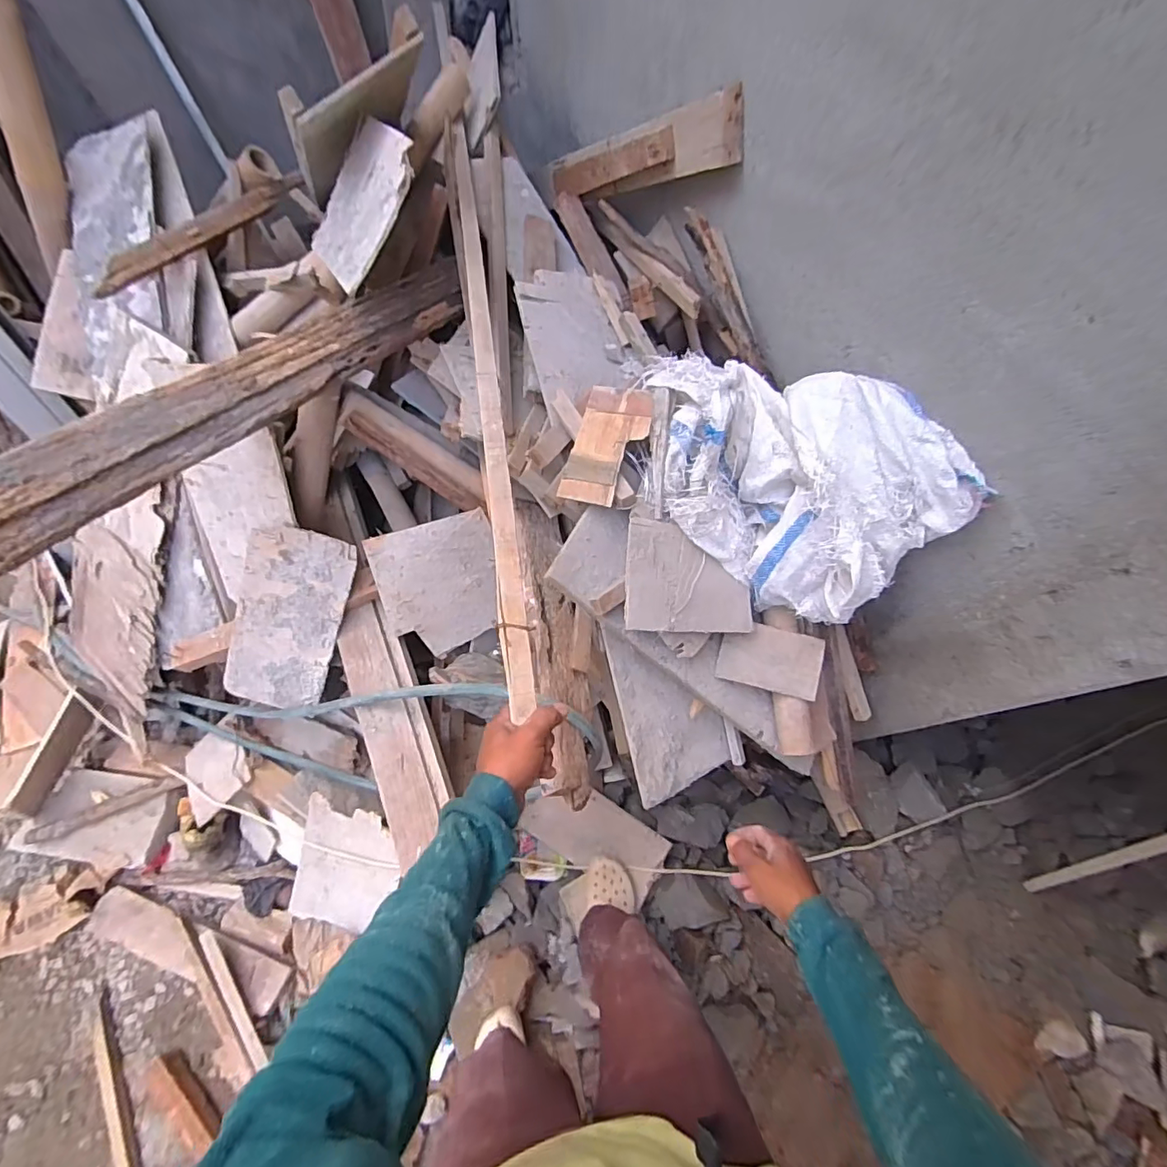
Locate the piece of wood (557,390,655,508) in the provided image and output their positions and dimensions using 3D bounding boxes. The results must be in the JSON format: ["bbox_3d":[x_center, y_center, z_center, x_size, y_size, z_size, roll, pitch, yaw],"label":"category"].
[{"bbox_3d":[0.034,-0.220,0.826,0.107,0.024,0.194,23,85,9],"label":"piece of wood"}]

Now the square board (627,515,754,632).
[{"bbox_3d":[0.181,-0.007,0.861,0.240,0.013,0.171,4,87,-25],"label":"square board"}]

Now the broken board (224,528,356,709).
[{"bbox_3d":[-0.598,0.082,1.053,0.197,0.015,0.411,20,110,-10],"label":"broken board"}]

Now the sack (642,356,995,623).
[{"bbox_3d":[0.295,-0.171,0.812,0.475,0.288,0.246,34,72,13],"label":"sack"}]

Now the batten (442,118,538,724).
[{"bbox_3d":[-0.165,-0.403,0.821,0.041,0.044,1.205,-9,64,-4],"label":"batten"}]

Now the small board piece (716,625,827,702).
[{"bbox_3d":[0.334,0.134,0.922,0.178,0.007,0.111,14,97,2],"label":"small board piece"}]

